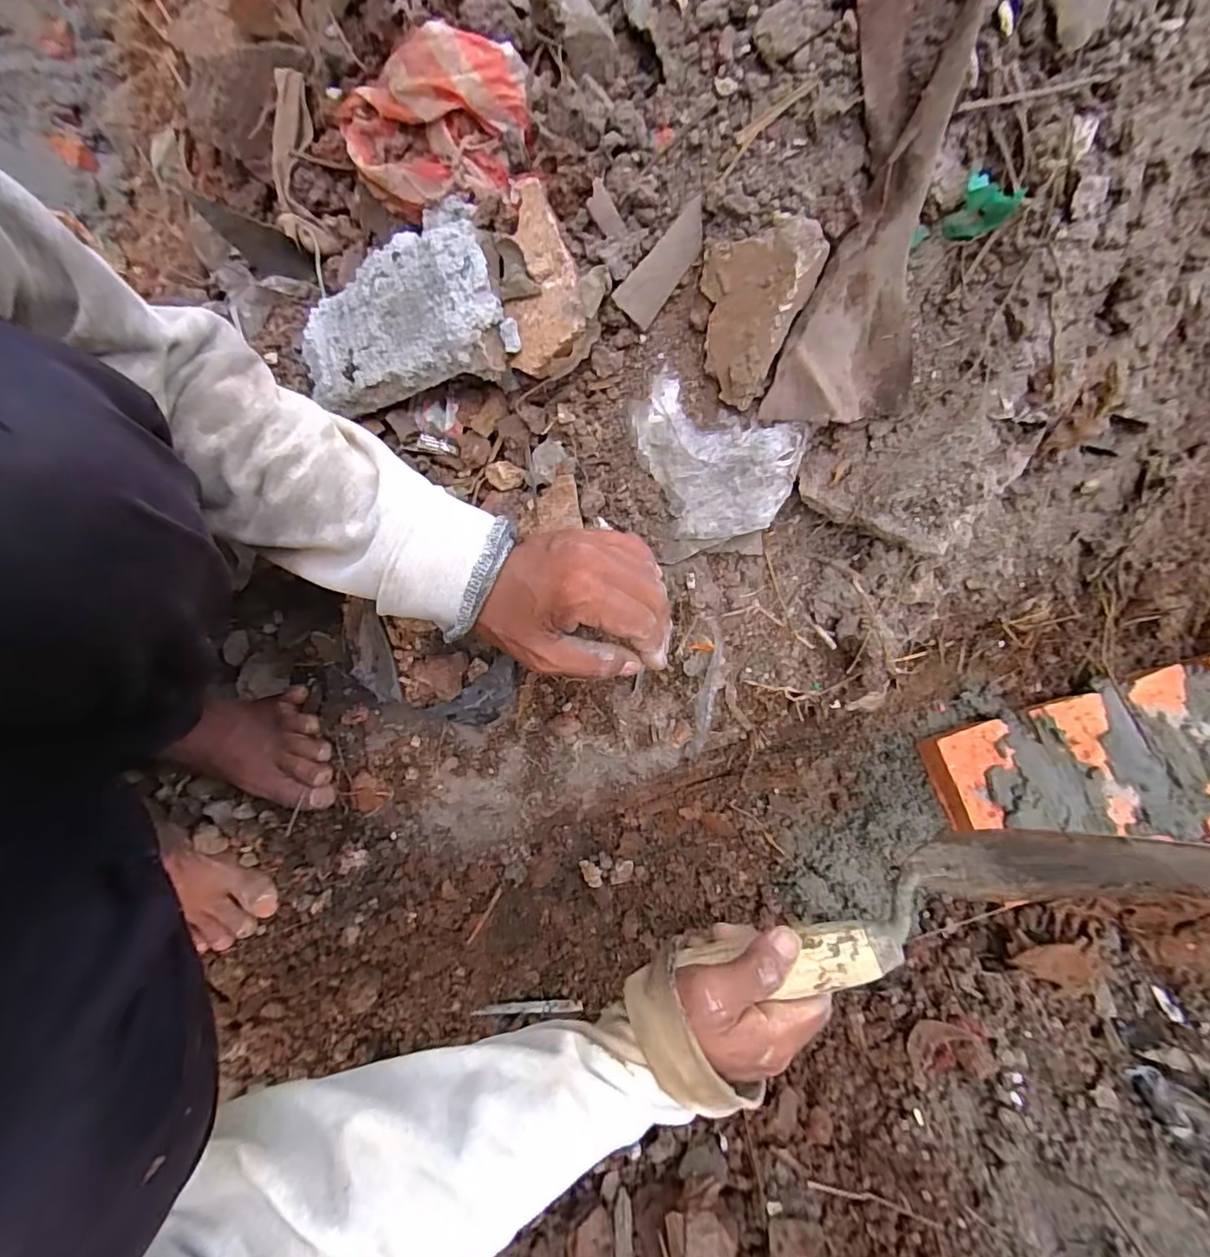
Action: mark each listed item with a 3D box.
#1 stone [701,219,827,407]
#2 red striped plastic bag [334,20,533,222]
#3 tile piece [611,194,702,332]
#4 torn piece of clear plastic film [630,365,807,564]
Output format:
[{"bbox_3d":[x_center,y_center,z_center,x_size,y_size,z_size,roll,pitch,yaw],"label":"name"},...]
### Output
[{"bbox_3d":[0.076,-0.175,0.300,0.055,0.088,0.018,32,42,14],"label":"stone"},{"bbox_3d":[-0.119,-0.314,0.343,0.148,0.090,0.040,12,28,31],"label":"red striped plastic bag"},{"bbox_3d":[0.034,-0.203,0.304,0.062,0.026,0.005,-46,33,19],"label":"tile piece"},{"bbox_3d":[0.065,-0.095,0.365,0.107,0.113,0.015,15,41,0],"label":"torn piece of clear plastic film"}]

